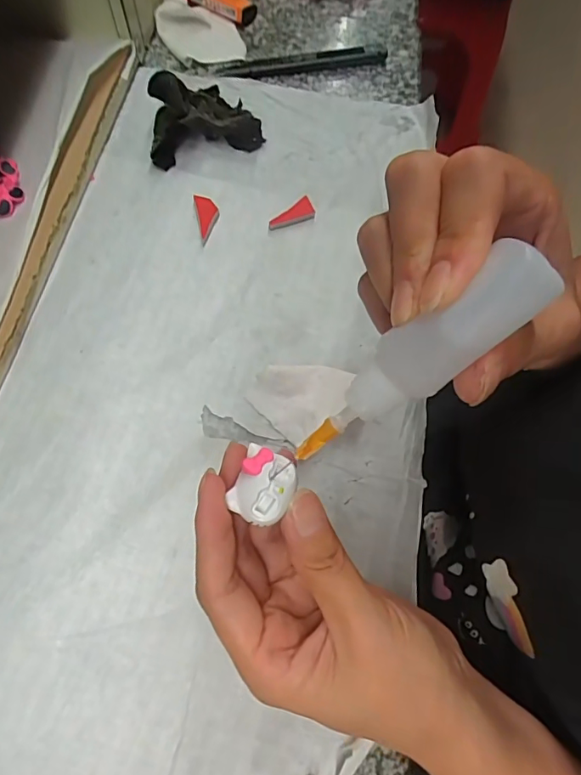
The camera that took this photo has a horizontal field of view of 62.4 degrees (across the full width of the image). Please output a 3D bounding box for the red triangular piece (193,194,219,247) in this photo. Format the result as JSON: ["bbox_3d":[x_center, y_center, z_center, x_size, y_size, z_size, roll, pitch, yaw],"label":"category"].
[{"bbox_3d":[-0.056,-0.116,0.328,0.015,0.005,0.038,-12,68,-8],"label":"red triangular piece"}]

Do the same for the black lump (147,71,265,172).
[{"bbox_3d":[-0.065,-0.197,0.345,0.080,0.034,0.050,-17,68,-10],"label":"black lump"}]

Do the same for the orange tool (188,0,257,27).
[{"bbox_3d":[-0.066,-0.338,0.417,0.076,0.018,0.019,35,69,12],"label":"orange tool"}]

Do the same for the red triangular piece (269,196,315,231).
[{"bbox_3d":[0.003,-0.116,0.329,0.033,0.009,0.016,-38,73,-17],"label":"red triangular piece"}]

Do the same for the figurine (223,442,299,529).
[{"bbox_3d":[-0.009,0.033,0.165,0.020,0.007,0.023,21,67,6],"label":"figurine"}]

